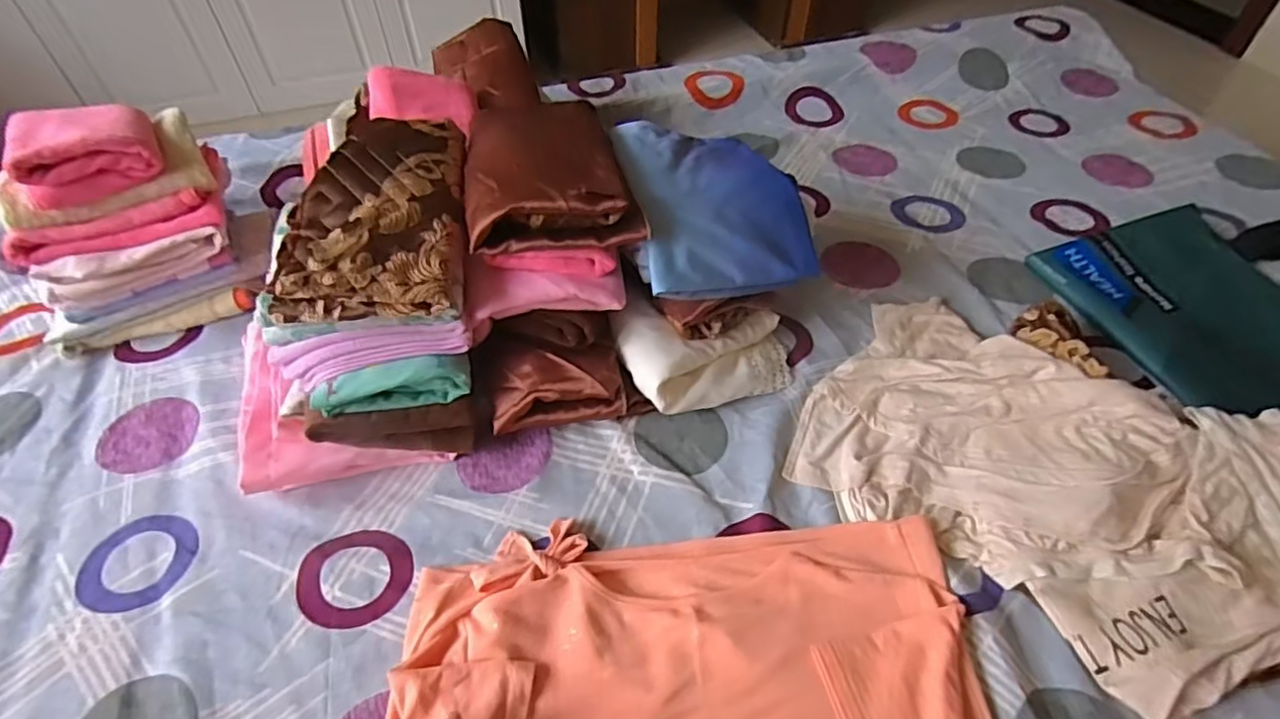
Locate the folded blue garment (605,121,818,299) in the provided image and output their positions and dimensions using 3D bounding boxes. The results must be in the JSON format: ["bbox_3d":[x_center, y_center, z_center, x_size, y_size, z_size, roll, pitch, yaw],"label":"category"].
[{"bbox_3d":[0.072,-0.158,0.662,0.166,0.077,0.202,-9,49,-9],"label":"folded blue garment"}]

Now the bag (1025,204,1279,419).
[{"bbox_3d":[0.672,-0.029,0.721,0.265,0.042,0.371,-17,51,-13],"label":"bag"}]

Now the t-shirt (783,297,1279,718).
[{"bbox_3d":[0.387,0.101,0.604,0.433,0.047,0.301,32,57,25],"label":"t-shirt"}]

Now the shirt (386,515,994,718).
[{"bbox_3d":[0.042,0.261,0.482,0.426,0.022,0.281,-3,49,-2],"label":"shirt"}]

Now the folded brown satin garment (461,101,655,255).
[{"bbox_3d":[-0.088,-0.189,0.614,0.149,0.049,0.211,-8,49,-7],"label":"folded brown satin garment"}]

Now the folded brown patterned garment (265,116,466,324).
[{"bbox_3d":[-0.239,-0.131,0.591,0.150,0.069,0.209,-4,49,-4],"label":"folded brown patterned garment"}]

